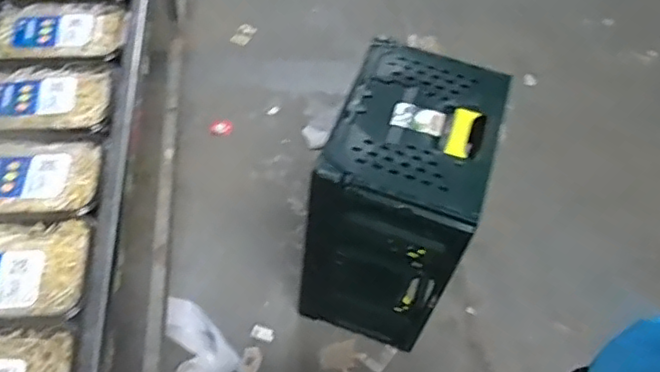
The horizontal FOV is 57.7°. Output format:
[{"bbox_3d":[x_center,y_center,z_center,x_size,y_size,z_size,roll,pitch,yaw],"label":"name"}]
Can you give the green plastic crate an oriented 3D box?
[{"bbox_3d":[0.138,0.053,1.380,0.320,0.606,0.377,18,55,8],"label":"green plastic crate"}]

